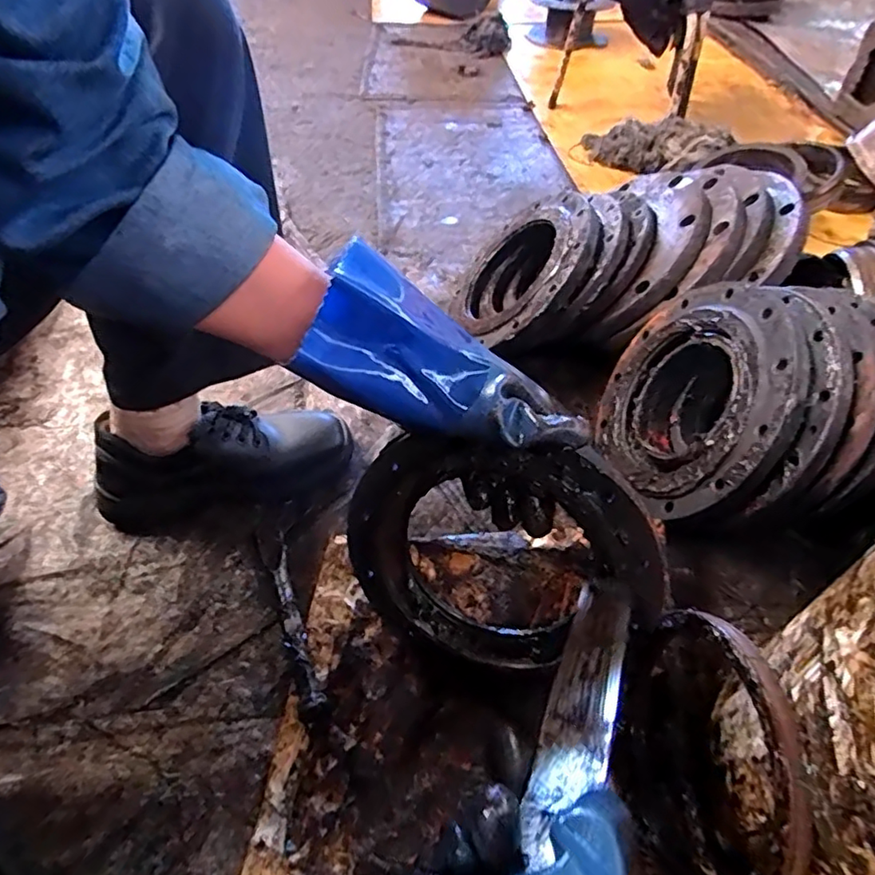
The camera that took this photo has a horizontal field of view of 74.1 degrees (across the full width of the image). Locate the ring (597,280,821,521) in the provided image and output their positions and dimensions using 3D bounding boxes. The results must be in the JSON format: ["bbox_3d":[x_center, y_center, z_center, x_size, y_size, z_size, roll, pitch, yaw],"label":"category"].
[{"bbox_3d":[0.256,-0.044,0.586,0.031,0.224,0.245,17,21,-20],"label":"ring"}]

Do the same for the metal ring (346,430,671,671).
[{"bbox_3d":[0.038,0.088,0.447,0.237,0.208,0.022,-24,13,29],"label":"metal ring"}]

